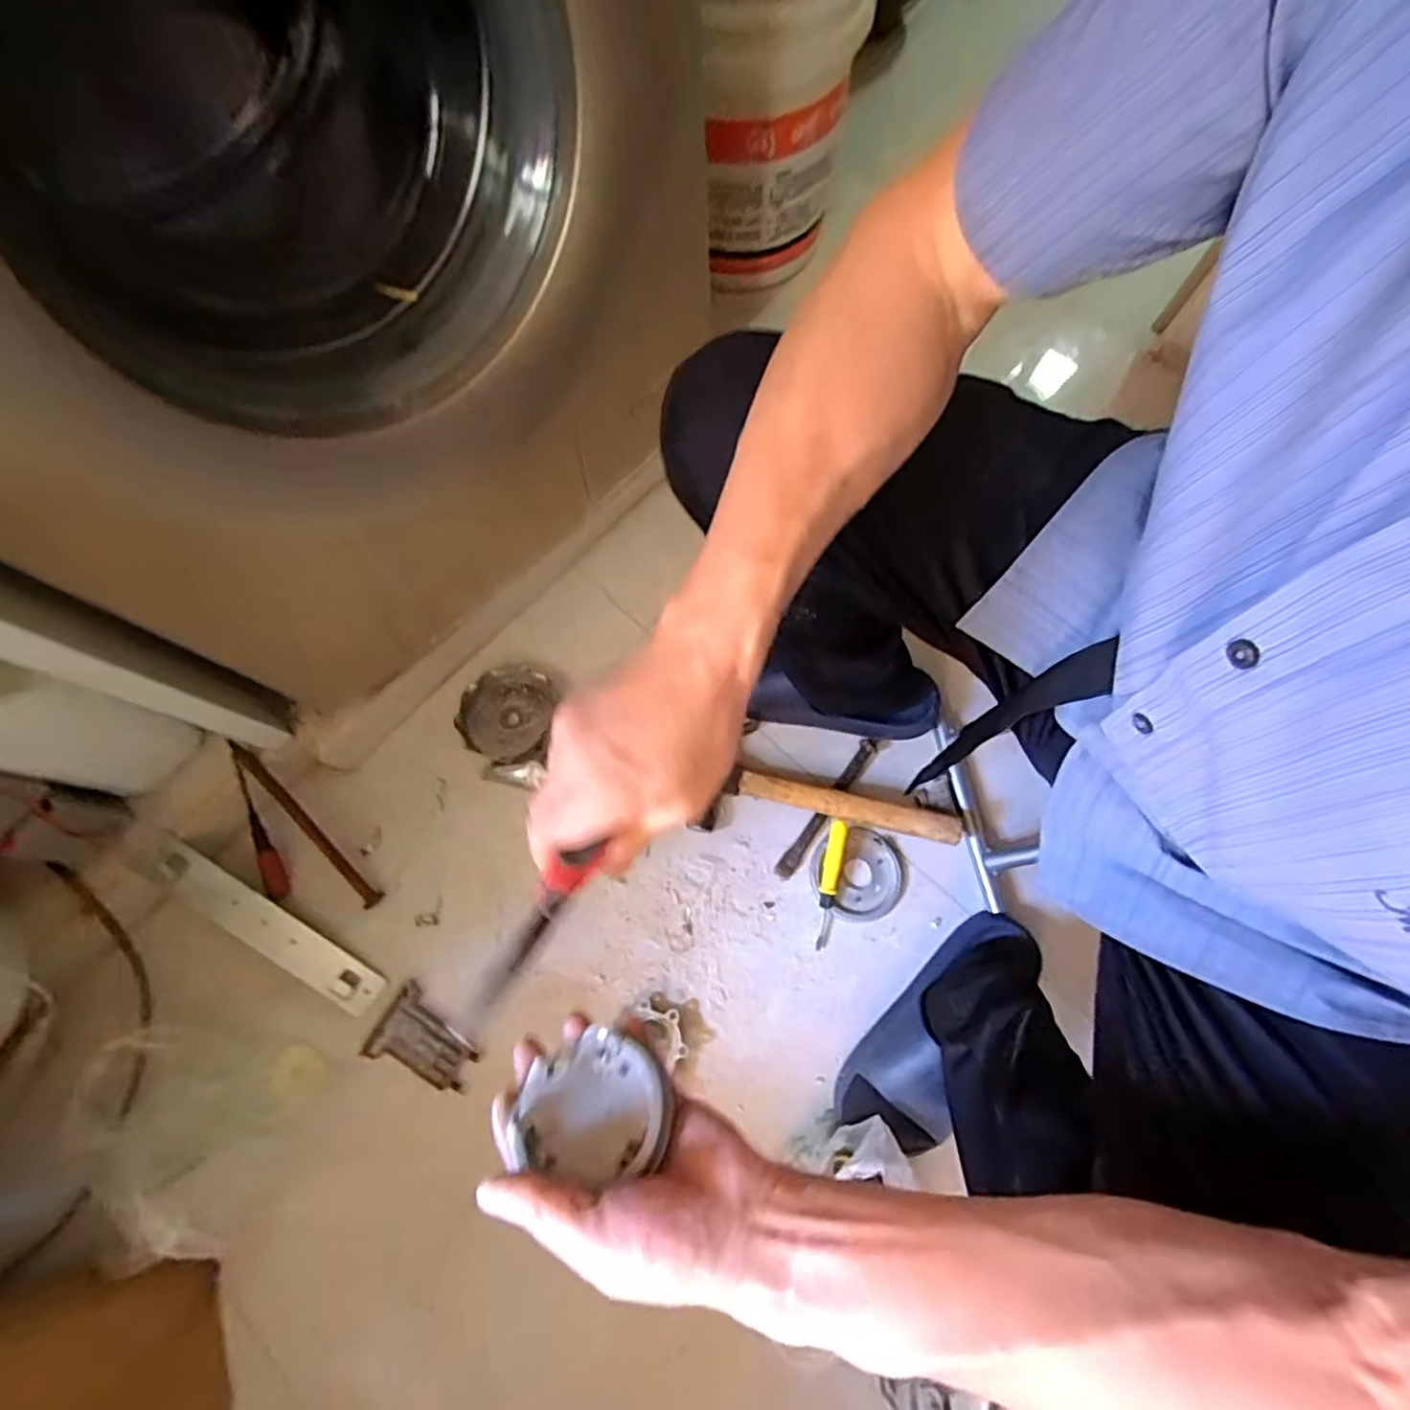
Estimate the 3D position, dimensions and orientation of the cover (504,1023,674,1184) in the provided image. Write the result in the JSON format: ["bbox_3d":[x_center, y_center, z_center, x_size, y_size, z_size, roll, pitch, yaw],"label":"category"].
[{"bbox_3d":[-0.059,0.211,0.357,0.077,0.020,0.069,4,51,11],"label":"cover"}]

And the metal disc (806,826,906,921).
[{"bbox_3d":[0.174,0.193,0.768,0.104,0.014,0.097,0,73,1],"label":"metal disc"}]

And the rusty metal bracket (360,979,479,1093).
[{"bbox_3d":[-0.302,0.367,0.727,0.110,0.019,0.076,29,76,9],"label":"rusty metal bracket"}]

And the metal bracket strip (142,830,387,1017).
[{"bbox_3d":[-0.485,0.243,0.732,0.282,0.013,0.048,38,77,-5],"label":"metal bracket strip"}]

